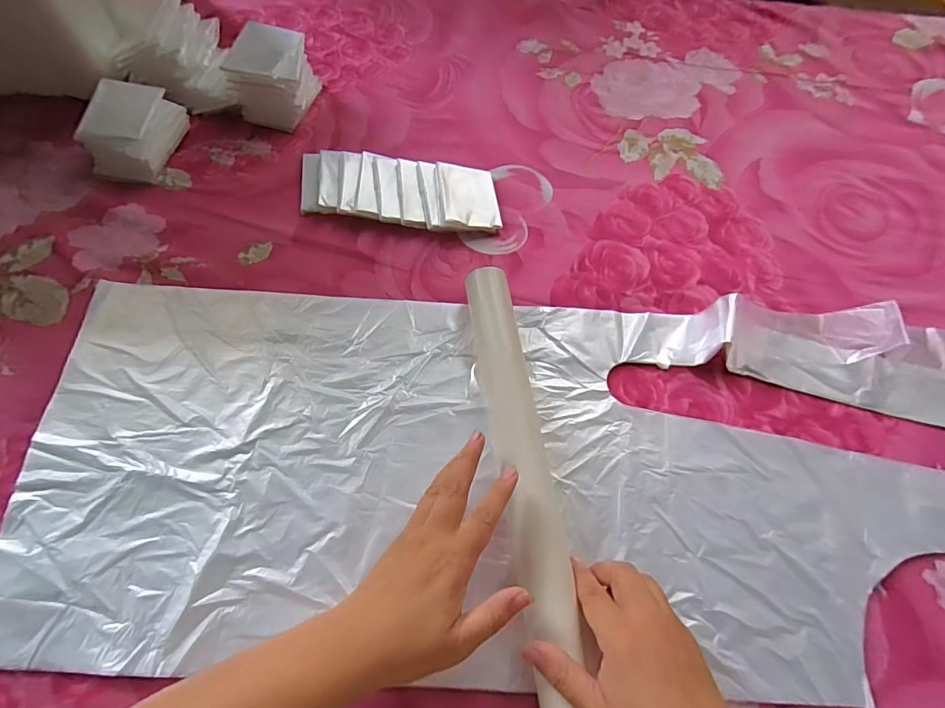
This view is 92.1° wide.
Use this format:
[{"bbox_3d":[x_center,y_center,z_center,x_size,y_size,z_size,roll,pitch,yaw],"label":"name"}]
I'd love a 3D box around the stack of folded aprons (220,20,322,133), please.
[{"bbox_3d":[-0.231,-0.320,0.527,0.078,0.067,0.096,8,65,2],"label":"stack of folded aprons"}]

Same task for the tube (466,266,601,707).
[{"bbox_3d":[0.039,0.090,0.353,0.041,0.034,0.356,-7,64,-5],"label":"tube"}]

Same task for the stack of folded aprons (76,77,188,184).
[{"bbox_3d":[-0.365,-0.242,0.494,0.075,0.055,0.107,6,65,1],"label":"stack of folded aprons"}]

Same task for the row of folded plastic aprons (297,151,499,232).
[{"bbox_3d":[-0.077,-0.172,0.487,0.212,0.021,0.080,6,65,1],"label":"row of folded plastic aprons"}]

